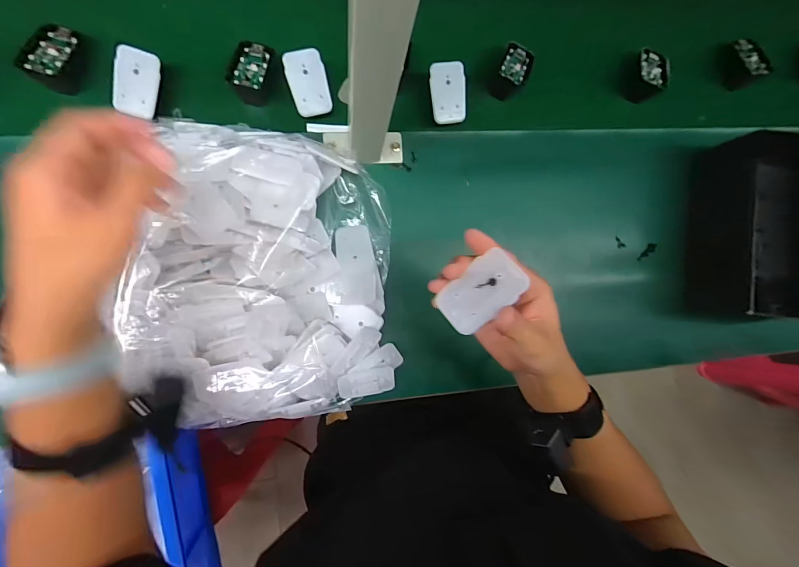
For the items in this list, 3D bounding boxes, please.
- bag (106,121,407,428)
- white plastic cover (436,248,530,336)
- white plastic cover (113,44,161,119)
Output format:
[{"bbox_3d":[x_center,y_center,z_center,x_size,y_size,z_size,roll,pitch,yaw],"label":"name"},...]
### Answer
[{"bbox_3d":[-0.147,-0.010,0.399,0.284,0.074,0.331,-4,91,-9],"label":"bag"},{"bbox_3d":[0.066,0.008,0.285,0.067,0.004,0.039,-39,74,7],"label":"white plastic cover"},{"bbox_3d":[-0.292,-0.223,0.396,0.044,0.004,0.067,13,105,-15],"label":"white plastic cover"}]

